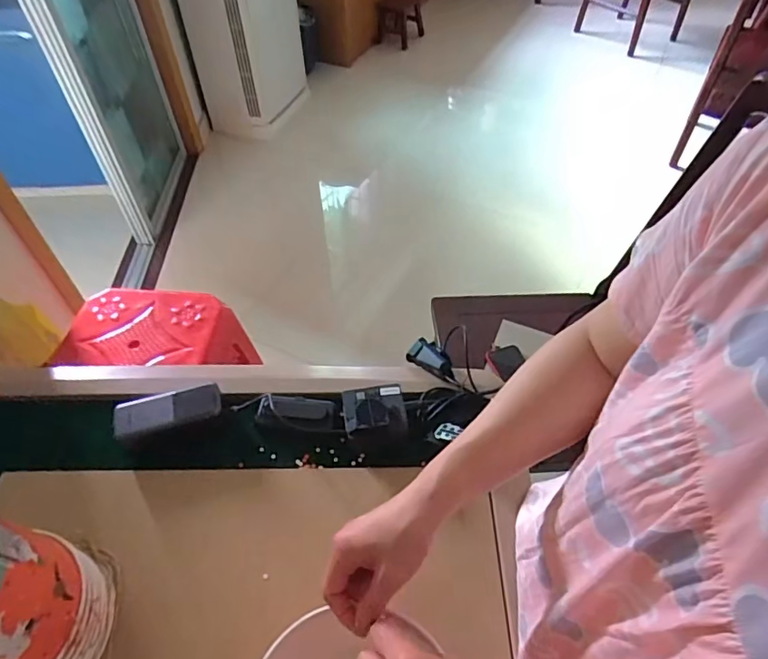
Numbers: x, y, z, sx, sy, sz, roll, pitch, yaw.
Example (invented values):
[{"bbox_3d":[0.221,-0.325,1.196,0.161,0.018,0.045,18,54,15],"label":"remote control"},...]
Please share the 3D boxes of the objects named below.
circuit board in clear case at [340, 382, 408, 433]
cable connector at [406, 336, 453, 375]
[{"bbox_3d":[-0.012,0.107,0.680,0.080,0.049,0.070,-3,49,-2],"label":"circuit board in clear case"},{"bbox_3d":[0.065,0.038,0.738,0.032,0.032,0.081,-33,32,-24],"label":"cable connector"}]

